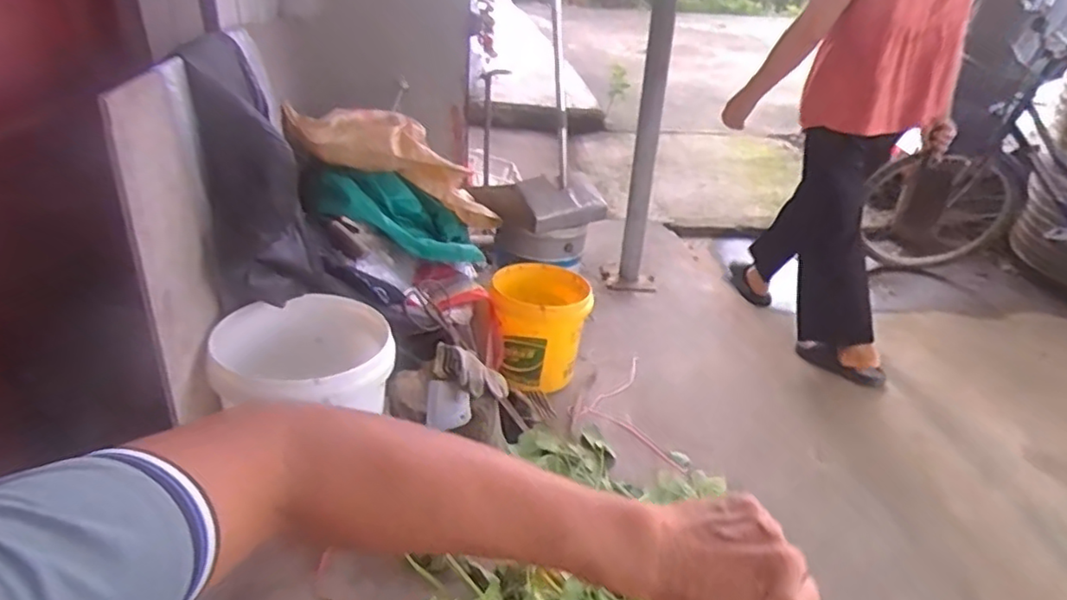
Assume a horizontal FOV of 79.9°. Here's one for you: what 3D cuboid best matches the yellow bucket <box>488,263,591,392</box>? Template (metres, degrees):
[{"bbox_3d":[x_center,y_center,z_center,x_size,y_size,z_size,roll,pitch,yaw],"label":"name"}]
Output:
[{"bbox_3d":[0.022,0.075,1.741,0.258,0.275,0.258,0,29,0],"label":"yellow bucket"}]

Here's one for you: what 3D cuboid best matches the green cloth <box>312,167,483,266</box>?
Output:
[{"bbox_3d":[-0.365,-0.240,1.760,0.483,0.154,0.218,23,21,-17],"label":"green cloth"}]

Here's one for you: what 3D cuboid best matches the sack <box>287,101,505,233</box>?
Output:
[{"bbox_3d":[-0.383,-0.407,1.818,0.637,0.155,0.221,25,23,-14],"label":"sack"}]

